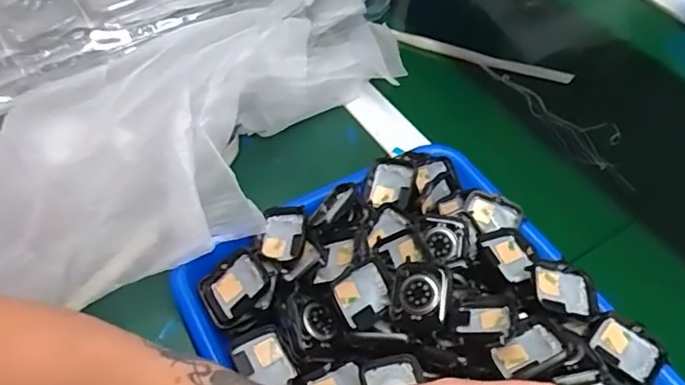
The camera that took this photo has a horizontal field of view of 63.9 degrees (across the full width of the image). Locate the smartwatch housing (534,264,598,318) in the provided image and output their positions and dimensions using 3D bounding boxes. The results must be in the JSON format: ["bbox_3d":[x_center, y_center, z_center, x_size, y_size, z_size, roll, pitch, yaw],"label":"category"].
[{"bbox_3d":[0.146,0.066,0.361,0.042,0.015,0.035,9,51,5],"label":"smartwatch housing"}]

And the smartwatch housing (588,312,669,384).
[{"bbox_3d":[0.182,0.099,0.352,0.034,0.009,0.043,-34,60,-26],"label":"smartwatch housing"}]

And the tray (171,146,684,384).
[{"bbox_3d":[0.067,0.115,0.334,0.247,0.065,0.328,-24,56,-21],"label":"tray"}]

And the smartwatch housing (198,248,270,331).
[{"bbox_3d":[-0.071,0.065,0.368,0.047,0.014,0.039,-41,66,2],"label":"smartwatch housing"}]

